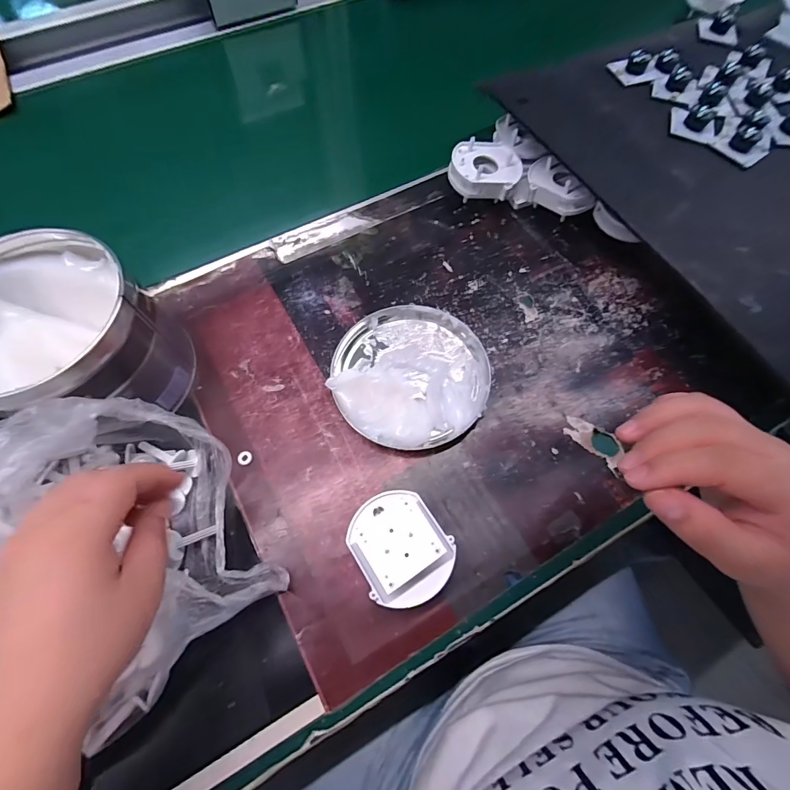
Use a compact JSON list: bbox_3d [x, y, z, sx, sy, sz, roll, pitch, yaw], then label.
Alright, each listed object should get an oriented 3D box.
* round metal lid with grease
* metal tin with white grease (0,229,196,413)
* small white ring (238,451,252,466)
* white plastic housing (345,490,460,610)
[{"bbox_3d":[0.012,-0.020,0.331,0.124,0.022,0.128,-42,72,-16],"label":"round metal lid with grease"},{"bbox_3d":[-0.233,-0.042,0.298,0.124,0.097,0.115,0,66,0],"label":"metal tin with white grease"},{"bbox_3d":[-0.117,0.049,0.312,0.010,0.004,0.010,1,66,-1],"label":"small white ring"},{"bbox_3d":[0.004,0.101,0.268,0.058,0.044,0.068,-25,68,-10],"label":"white plastic housing"}]

